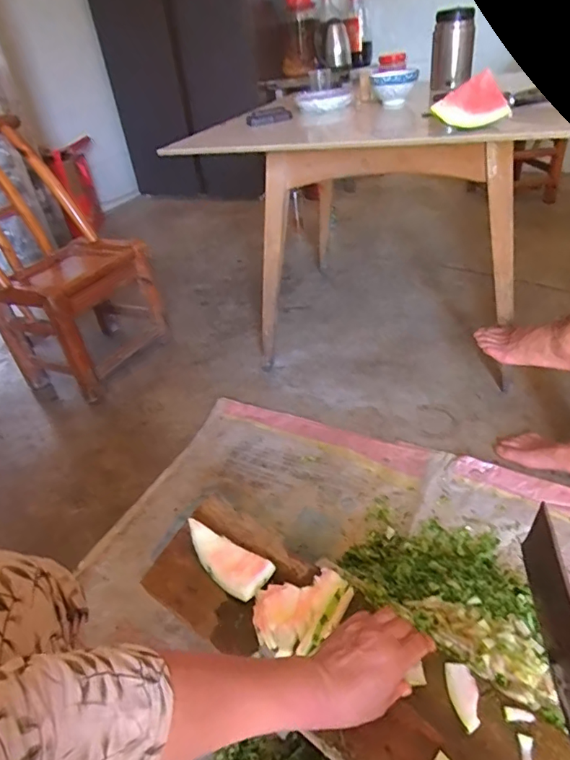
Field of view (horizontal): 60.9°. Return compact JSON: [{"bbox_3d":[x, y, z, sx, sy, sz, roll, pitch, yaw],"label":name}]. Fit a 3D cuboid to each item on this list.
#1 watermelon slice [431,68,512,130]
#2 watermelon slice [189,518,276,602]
[{"bbox_3d":[0.330,-0.489,0.850,0.131,0.079,0.034,-7,36,1],"label":"watermelon slice"},{"bbox_3d":[-0.080,0.236,0.628,0.127,0.015,0.057,19,57,22],"label":"watermelon slice"}]

